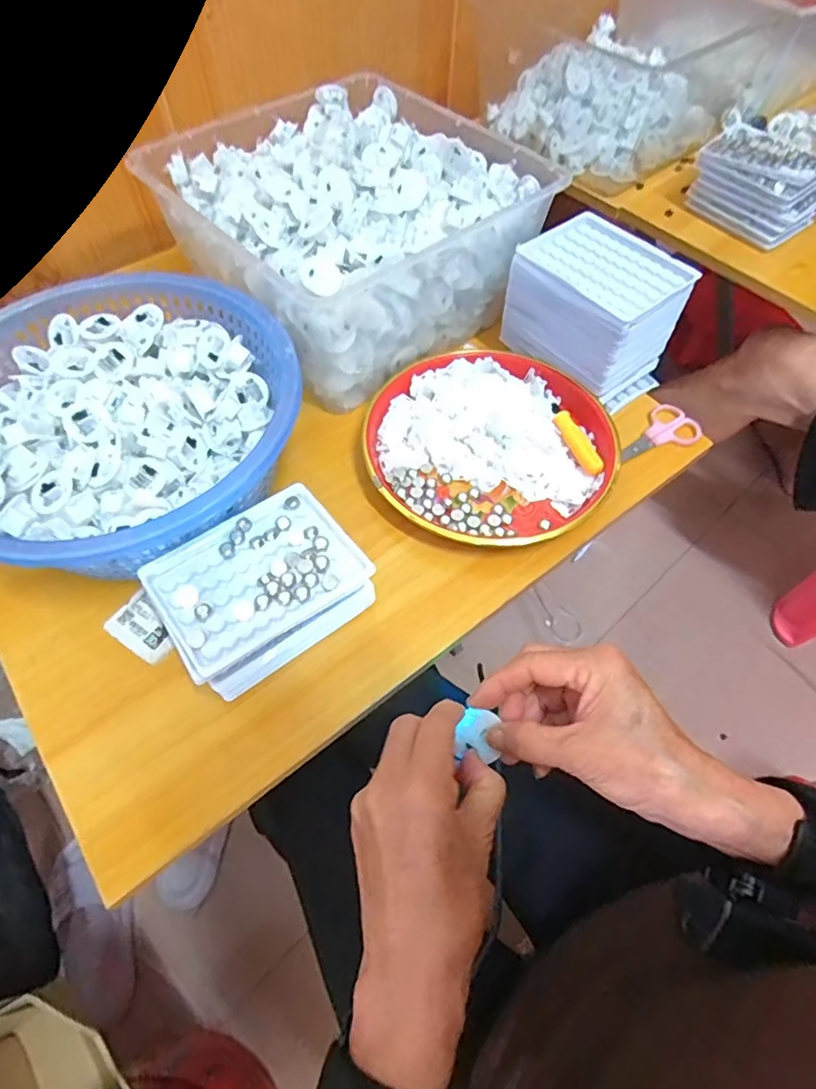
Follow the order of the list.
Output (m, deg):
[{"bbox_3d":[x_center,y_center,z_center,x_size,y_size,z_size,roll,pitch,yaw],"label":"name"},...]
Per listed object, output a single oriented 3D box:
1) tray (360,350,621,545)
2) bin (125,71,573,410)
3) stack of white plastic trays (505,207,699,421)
[{"bbox_3d":[0.072,-0.092,0.508,0.215,0.030,0.197,0,59,-1],"label":"tray"},{"bbox_3d":[-0.058,-0.314,0.566,0.287,0.134,0.274,-37,67,-20],"label":"bin"},{"bbox_3d":[0.171,-0.218,0.525,0.094,0.092,0.133,-37,66,-20],"label":"stack of white plastic trays"}]

